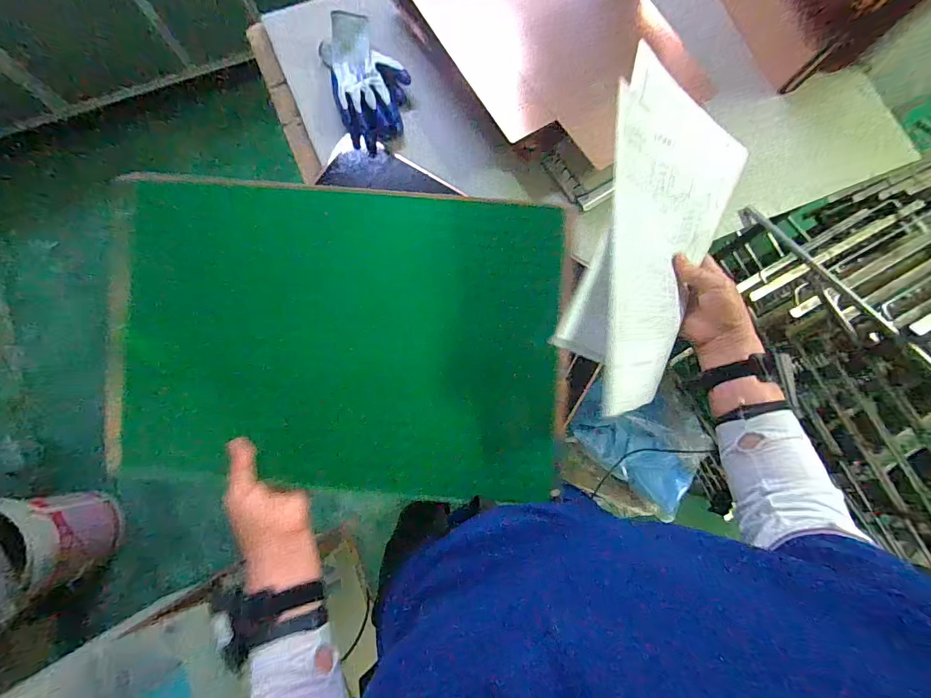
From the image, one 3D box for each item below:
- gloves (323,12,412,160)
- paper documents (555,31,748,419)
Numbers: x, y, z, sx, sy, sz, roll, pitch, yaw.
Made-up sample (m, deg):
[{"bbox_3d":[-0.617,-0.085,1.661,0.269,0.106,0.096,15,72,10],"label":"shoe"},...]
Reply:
[{"bbox_3d":[-0.170,-0.471,0.700,0.123,0.047,0.220,-19,81,-4],"label":"gloves"},{"bbox_3d":[0.197,-0.113,0.458,0.228,0.090,0.349,11,88,-38],"label":"paper documents"}]

